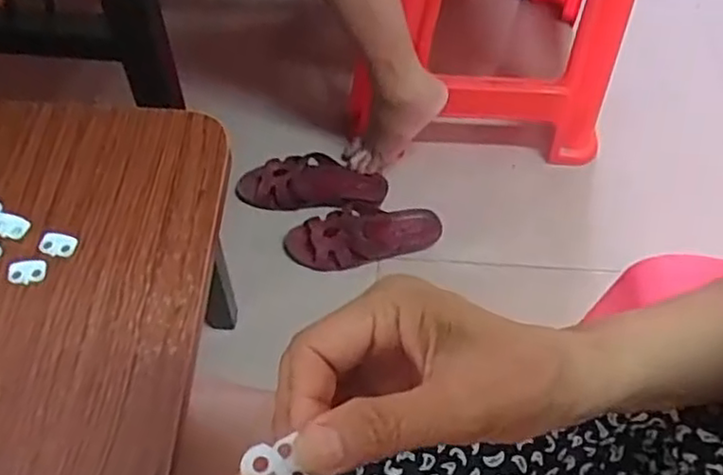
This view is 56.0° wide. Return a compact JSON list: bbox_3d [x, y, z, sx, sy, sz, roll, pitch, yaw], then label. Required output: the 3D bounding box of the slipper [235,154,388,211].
[{"bbox_3d":[-0.073,-0.086,1.005,0.216,0.050,0.084,2,57,-3],"label":"slipper"}]

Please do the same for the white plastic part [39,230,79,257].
[{"bbox_3d":[-0.167,0.003,0.372,0.019,0.004,0.013,11,59,2],"label":"white plastic part"}]

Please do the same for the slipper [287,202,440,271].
[{"bbox_3d":[0.002,-0.005,0.971,0.220,0.052,0.090,-4,58,-7],"label":"slipper"}]

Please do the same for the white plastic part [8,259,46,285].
[{"bbox_3d":[-0.179,0.018,0.363,0.019,0.004,0.013,-4,60,-7],"label":"white plastic part"}]

